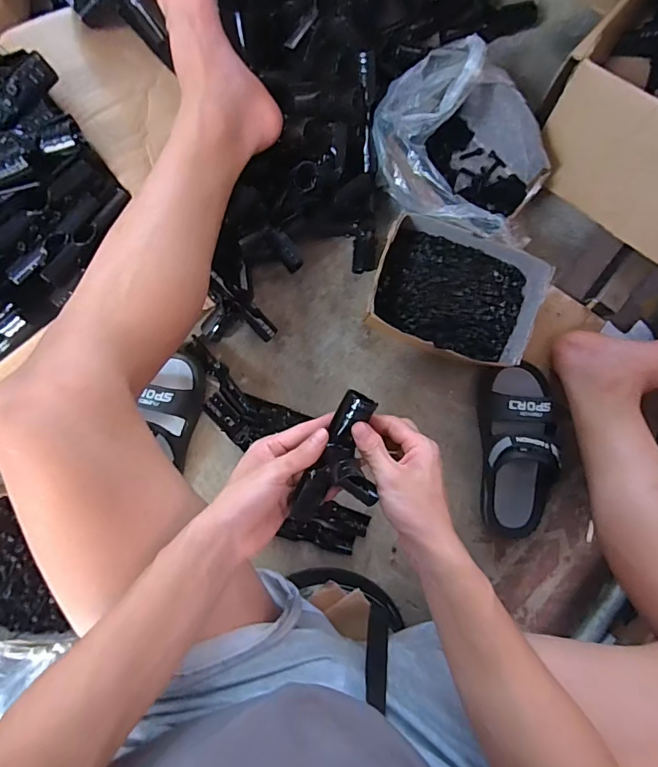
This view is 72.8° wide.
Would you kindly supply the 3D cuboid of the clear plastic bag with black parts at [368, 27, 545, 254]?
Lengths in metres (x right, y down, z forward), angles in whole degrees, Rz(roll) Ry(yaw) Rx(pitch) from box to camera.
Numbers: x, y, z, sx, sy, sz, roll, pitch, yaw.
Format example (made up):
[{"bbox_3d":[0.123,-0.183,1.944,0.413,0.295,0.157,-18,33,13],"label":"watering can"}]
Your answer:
[{"bbox_3d":[0.177,-0.289,0.585,0.191,0.133,0.229,-41,92,0],"label":"clear plastic bag with black parts"}]

